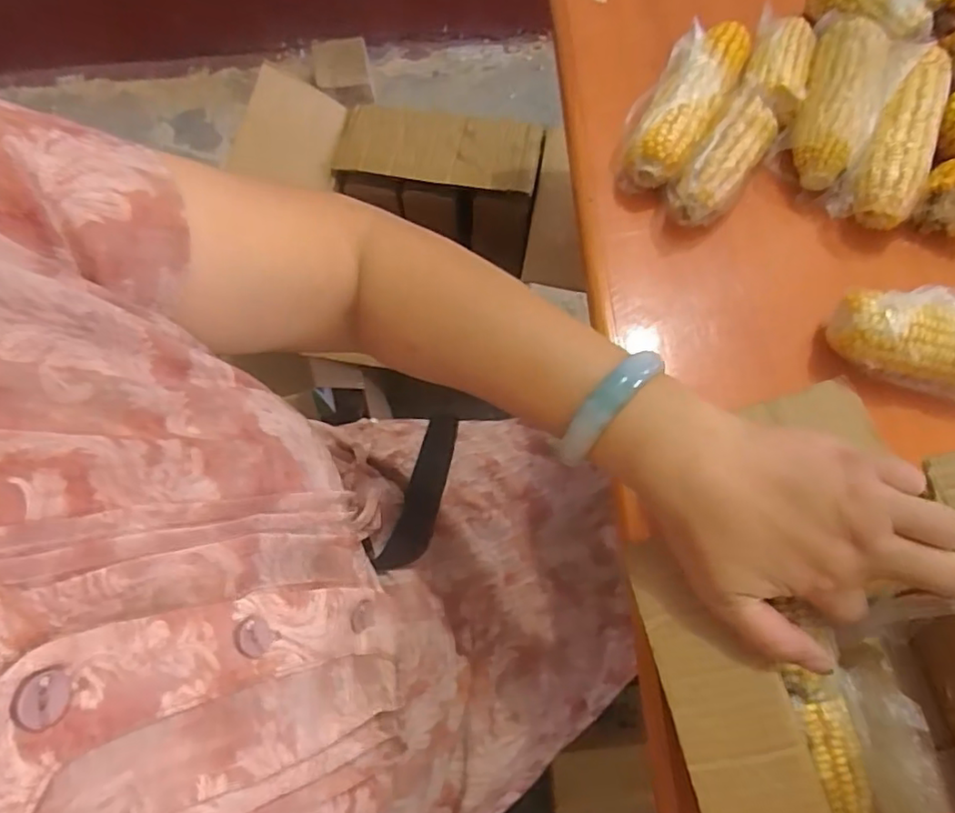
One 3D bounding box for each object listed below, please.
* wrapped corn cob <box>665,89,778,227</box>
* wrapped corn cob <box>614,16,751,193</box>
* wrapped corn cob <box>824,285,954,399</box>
[{"bbox_3d":[0.179,-0.179,0.448,0.048,0.049,0.098,33,76,13],"label":"wrapped corn cob"},{"bbox_3d":[0.161,-0.236,0.466,0.059,0.047,0.158,30,75,12],"label":"wrapped corn cob"},{"bbox_3d":[0.299,-0.044,0.394,0.125,0.045,0.054,12,73,7],"label":"wrapped corn cob"}]

